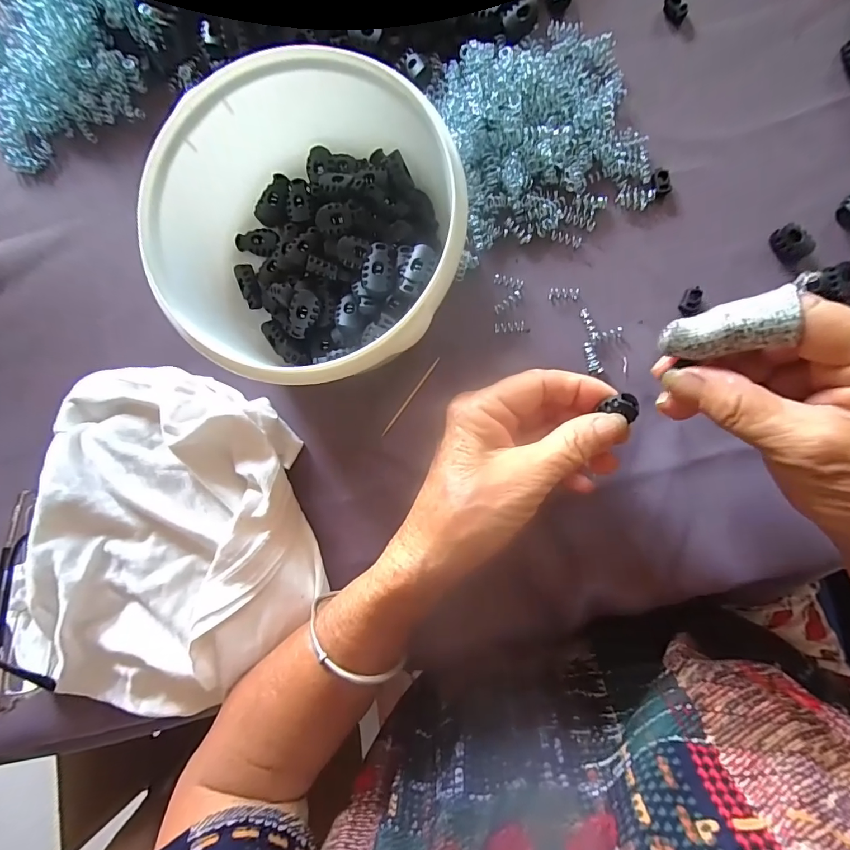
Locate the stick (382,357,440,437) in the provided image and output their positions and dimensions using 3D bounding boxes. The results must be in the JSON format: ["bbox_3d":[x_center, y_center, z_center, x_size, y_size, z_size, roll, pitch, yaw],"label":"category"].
[{"bbox_3d":[-0.009,-0.018,0.280,0.004,0.005,0.061,36,92,6],"label":"stick"}]

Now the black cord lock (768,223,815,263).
[{"bbox_3d":[0.216,-0.107,0.256,0.018,0.011,0.021,-23,86,4],"label":"black cord lock"}]

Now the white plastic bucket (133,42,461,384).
[{"bbox_3d":[-0.059,-0.104,0.245,0.156,0.074,0.145,0,88,6],"label":"white plastic bucket"}]

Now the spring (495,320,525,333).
[{"bbox_3d":[0.053,-0.062,0.273,0.018,0.004,0.006,-5,87,5],"label":"spring"}]

